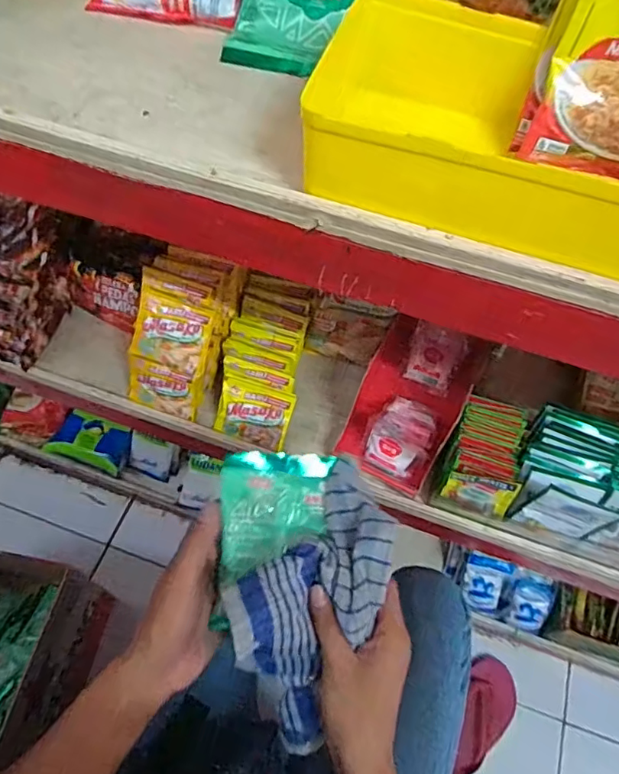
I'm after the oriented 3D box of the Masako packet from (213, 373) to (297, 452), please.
[{"bbox_3d":[-0.066,0.032,0.639,0.086,0.008,0.072,17,104,4],"label":"Masako packet"}]

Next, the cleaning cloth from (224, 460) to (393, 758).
[{"bbox_3d":[0.001,0.171,0.452,0.103,0.129,0.209,23,62,8],"label":"cleaning cloth"}]

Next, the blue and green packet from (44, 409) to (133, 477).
[{"bbox_3d":[-0.410,0.106,1.024,0.135,0.060,0.086,17,61,5],"label":"blue and green packet"}]

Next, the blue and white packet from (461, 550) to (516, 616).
[{"bbox_3d":[0.308,0.347,0.947,0.078,0.032,0.113,14,99,6],"label":"blue and white packet"}]

